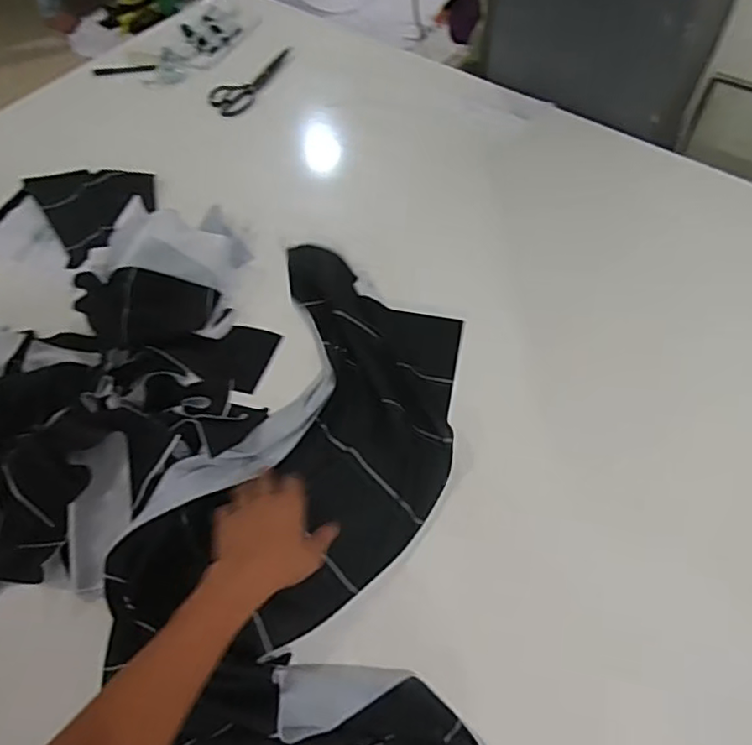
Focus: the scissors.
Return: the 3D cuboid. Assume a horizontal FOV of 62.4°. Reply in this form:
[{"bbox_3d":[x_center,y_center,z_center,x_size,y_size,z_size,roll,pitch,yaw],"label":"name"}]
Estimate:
[{"bbox_3d":[-0.234,-0.536,1.134,0.085,0.009,0.232,13,58,11],"label":"scissors"}]

